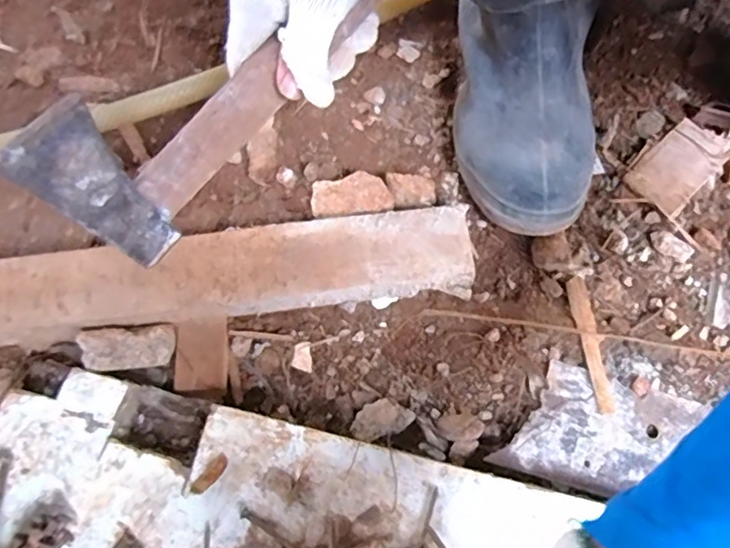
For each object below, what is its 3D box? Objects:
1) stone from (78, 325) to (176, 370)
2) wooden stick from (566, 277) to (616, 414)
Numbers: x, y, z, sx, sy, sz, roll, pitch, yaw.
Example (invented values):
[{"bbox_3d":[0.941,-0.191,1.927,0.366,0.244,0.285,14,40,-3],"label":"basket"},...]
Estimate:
[{"bbox_3d":[-0.164,0.051,0.379,0.058,0.022,0.029,-7,68,-2],"label":"stone"},{"bbox_3d":[0.165,0.050,0.403,0.015,0.008,0.098,-7,68,-2],"label":"wooden stick"}]

